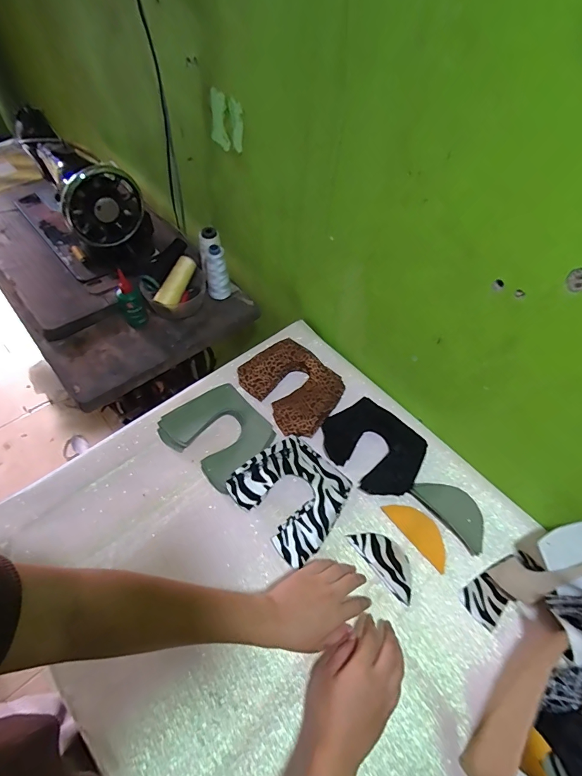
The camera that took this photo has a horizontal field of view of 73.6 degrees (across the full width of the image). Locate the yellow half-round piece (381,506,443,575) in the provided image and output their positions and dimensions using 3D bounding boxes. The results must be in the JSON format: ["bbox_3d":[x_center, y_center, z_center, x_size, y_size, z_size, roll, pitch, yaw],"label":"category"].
[{"bbox_3d":[0.189,0.207,0.569,0.046,0.004,0.107,-33,63,-23],"label":"yellow half-round piece"}]

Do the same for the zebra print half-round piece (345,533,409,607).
[{"bbox_3d":[0.133,0.237,0.540,0.050,0.005,0.105,-33,63,-23],"label":"zebra print half-round piece"}]

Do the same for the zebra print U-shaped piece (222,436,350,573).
[{"bbox_3d":[0.007,0.153,0.579,0.147,0.025,0.155,-36,65,-25],"label":"zebra print U-shaped piece"}]

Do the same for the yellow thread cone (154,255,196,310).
[{"bbox_3d":[-0.223,-0.207,0.766,0.034,0.038,0.117,19,70,12],"label":"yellow thread cone"}]

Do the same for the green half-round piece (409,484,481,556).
[{"bbox_3d":[0.239,0.177,0.571,0.052,0.021,0.116,-34,63,-22],"label":"green half-round piece"}]

